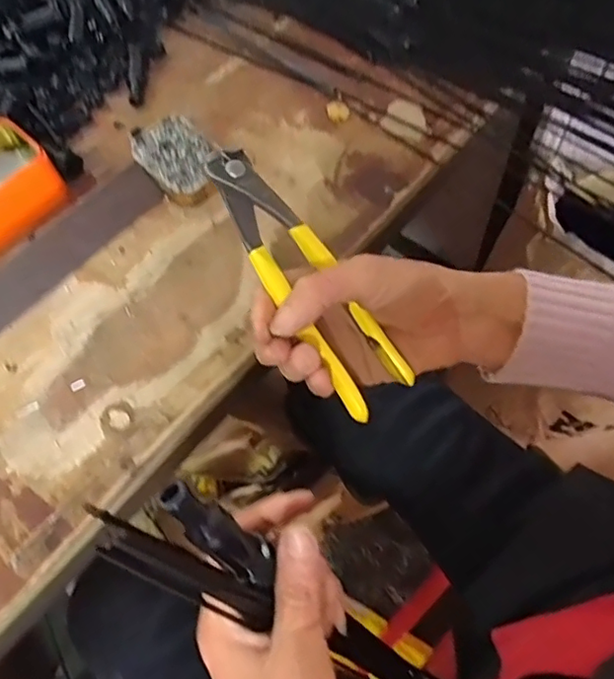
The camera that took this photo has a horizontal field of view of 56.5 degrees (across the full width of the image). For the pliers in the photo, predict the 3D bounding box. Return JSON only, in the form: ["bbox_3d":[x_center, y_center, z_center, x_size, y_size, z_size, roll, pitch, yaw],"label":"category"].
[{"bbox_3d":[-0.003,-0.033,0.320,0.045,0.016,0.163,-36,89,-15],"label":"pliers"}]

